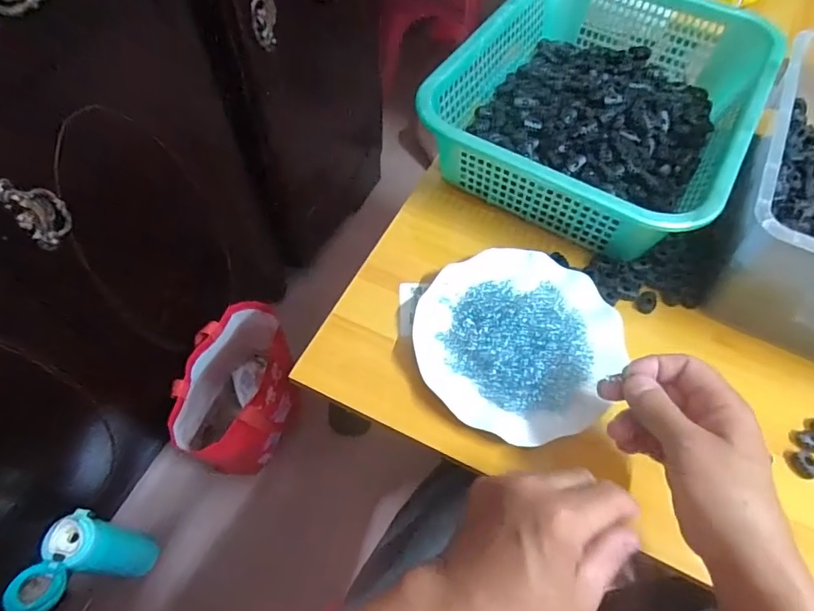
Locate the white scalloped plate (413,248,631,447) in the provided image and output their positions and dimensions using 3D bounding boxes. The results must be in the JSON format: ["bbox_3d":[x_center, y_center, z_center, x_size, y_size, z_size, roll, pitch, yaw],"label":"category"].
[{"bbox_3d":[0.099,0.030,0.454,0.176,0.034,0.178,1,58,-2],"label":"white scalloped plate"}]

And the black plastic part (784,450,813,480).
[{"bbox_3d":[0.327,0.130,0.410,0.014,0.013,0.025,-12,60,-10],"label":"black plastic part"}]

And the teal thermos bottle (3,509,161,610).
[{"bbox_3d":[-0.434,0.362,0.688,0.067,0.230,0.115,27,61,14],"label":"teal thermos bottle"}]

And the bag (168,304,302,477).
[{"bbox_3d":[-0.264,0.140,0.835,0.139,0.212,0.260,18,60,9],"label":"bag"}]

